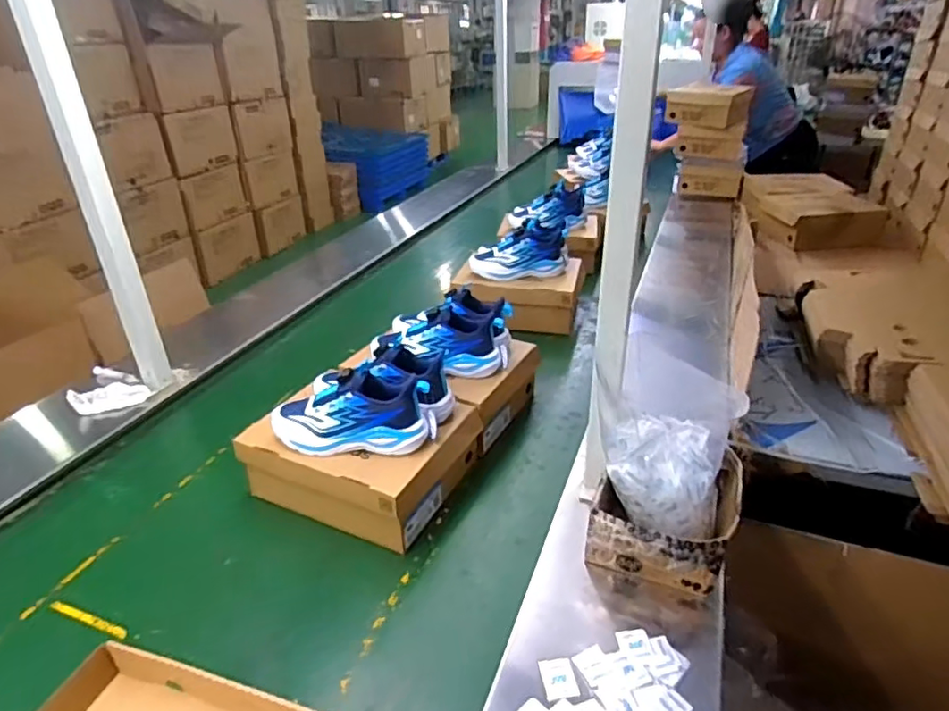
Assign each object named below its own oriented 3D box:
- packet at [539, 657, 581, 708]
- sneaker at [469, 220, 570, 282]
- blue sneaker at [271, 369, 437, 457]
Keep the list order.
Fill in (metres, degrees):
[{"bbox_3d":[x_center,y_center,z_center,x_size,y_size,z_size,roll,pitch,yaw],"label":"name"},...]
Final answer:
[{"bbox_3d":[0.094,0.360,0.658,0.037,0.008,0.052,-6,28,-7],"label":"packet"},{"bbox_3d":[0.115,-0.258,1.472,0.250,0.113,0.103,-4,28,-3],"label":"sneaker"},{"bbox_3d":[-0.183,0.080,0.879,0.244,0.106,0.089,0,28,5],"label":"blue sneaker"}]

